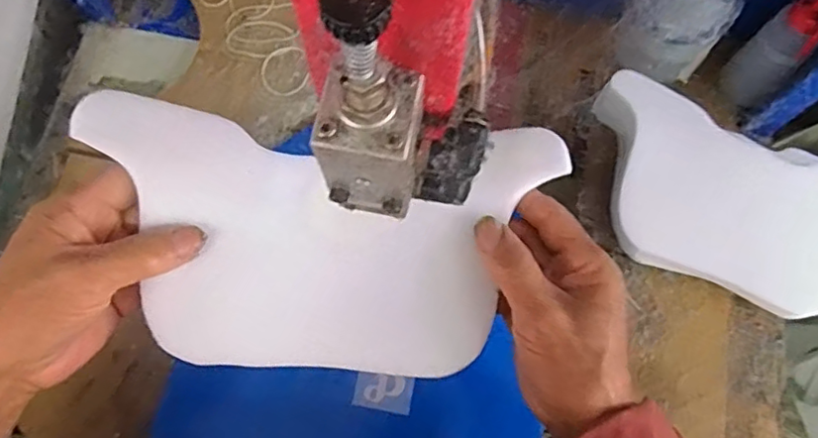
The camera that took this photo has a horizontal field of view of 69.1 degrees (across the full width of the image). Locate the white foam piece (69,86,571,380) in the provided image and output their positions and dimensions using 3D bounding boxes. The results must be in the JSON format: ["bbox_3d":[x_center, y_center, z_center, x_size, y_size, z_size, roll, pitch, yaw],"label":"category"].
[{"bbox_3d":[-0.047,0.012,0.322,0.240,0.021,0.136,5,86,-2],"label":"white foam piece"}]

